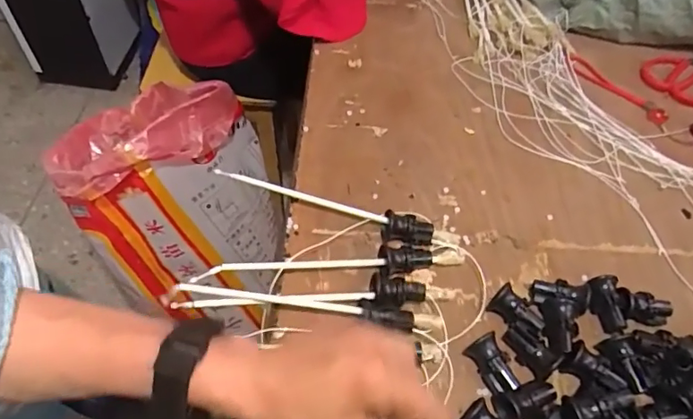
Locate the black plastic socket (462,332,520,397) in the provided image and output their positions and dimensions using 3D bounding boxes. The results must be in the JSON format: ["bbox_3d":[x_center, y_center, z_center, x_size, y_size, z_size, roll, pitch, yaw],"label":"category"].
[{"bbox_3d":[0.122,0.126,0.424,0.027,0.026,0.045,-19,56,-17],"label":"black plastic socket"}]

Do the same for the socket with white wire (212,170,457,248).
[{"bbox_3d":[-0.008,0.001,0.507,0.238,0.032,0.025,14,53,7],"label":"socket with white wire"}]

